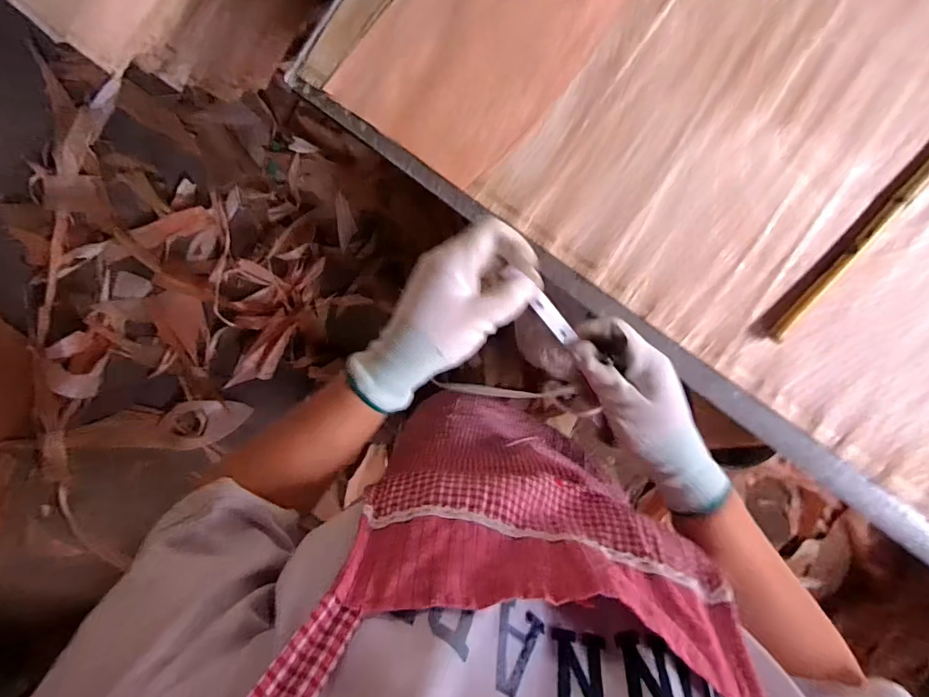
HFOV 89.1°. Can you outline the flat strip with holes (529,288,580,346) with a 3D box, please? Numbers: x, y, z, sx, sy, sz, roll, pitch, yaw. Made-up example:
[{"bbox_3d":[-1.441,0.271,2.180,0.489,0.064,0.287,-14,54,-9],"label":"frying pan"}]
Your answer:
[{"bbox_3d":[0.071,-0.022,0.372,0.014,0.006,0.045,-40,110,2],"label":"flat strip with holes"}]

